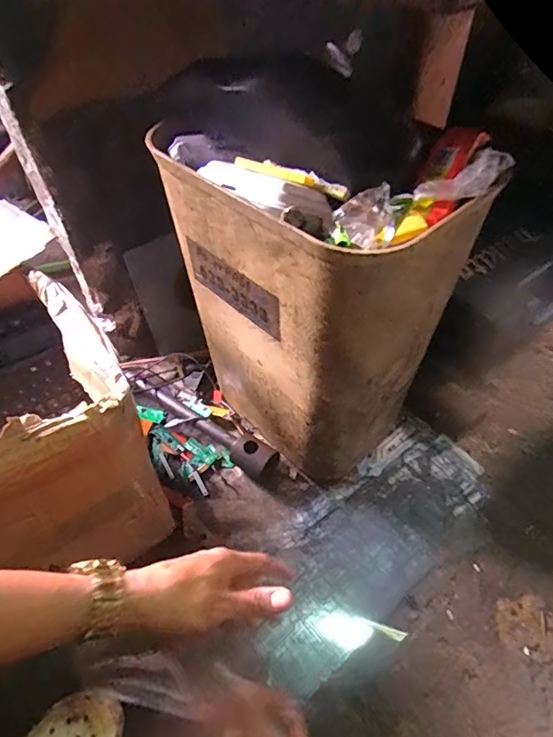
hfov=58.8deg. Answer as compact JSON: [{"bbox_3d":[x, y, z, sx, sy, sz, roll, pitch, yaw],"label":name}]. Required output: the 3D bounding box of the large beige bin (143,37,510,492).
[{"bbox_3d":[0.041,-0.074,0.714,0.349,0.472,0.210,36,58,29],"label":"large beige bin"}]

